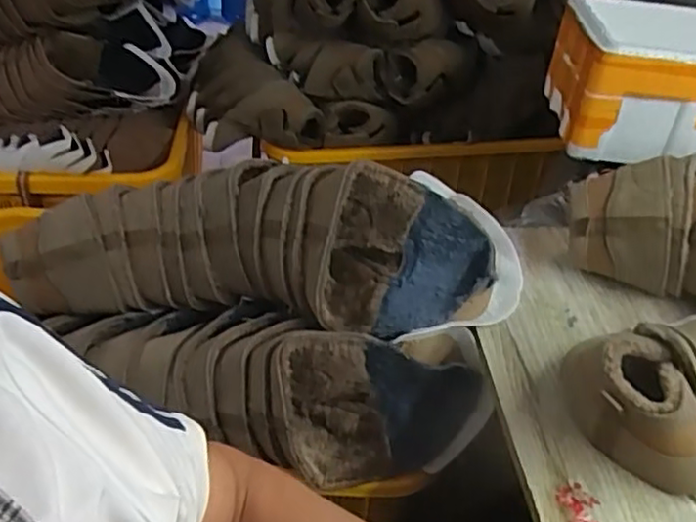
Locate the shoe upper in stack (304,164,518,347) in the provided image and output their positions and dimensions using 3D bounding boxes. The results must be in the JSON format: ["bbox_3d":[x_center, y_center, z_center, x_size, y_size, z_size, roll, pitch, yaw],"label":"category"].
[{"bbox_3d":[0.069,-0.002,0.712,0.236,0.127,0.144,11,41,10],"label":"shoe upper in stack"}]

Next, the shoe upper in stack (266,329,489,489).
[{"bbox_3d":[0.038,0.161,0.696,0.217,0.146,0.105,0,40,-4],"label":"shoe upper in stack"}]

